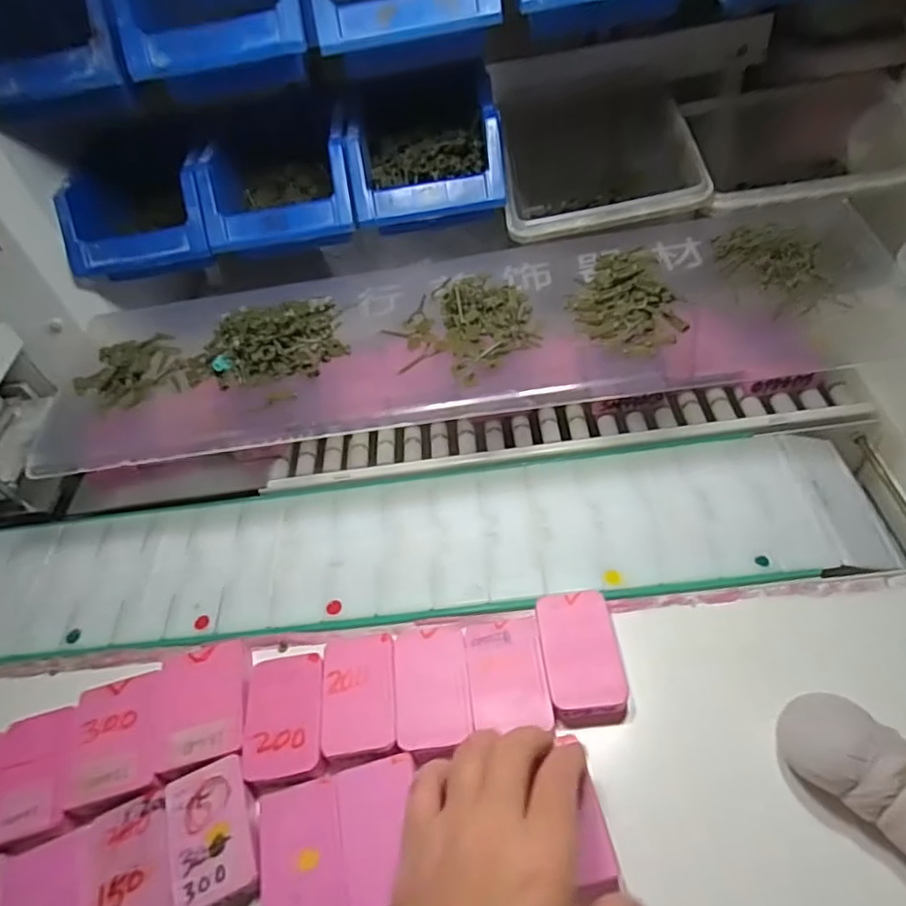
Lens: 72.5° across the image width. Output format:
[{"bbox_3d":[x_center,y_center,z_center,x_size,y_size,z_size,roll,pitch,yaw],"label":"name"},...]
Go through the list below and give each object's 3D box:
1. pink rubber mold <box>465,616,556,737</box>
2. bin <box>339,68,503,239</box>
[{"bbox_3d":[0.032,0.133,0.374,0.046,0.012,0.065,-9,49,2],"label":"pink rubber mold"},{"bbox_3d":[-0.025,-0.271,0.526,0.122,0.066,0.168,-7,49,4],"label":"bin"}]

